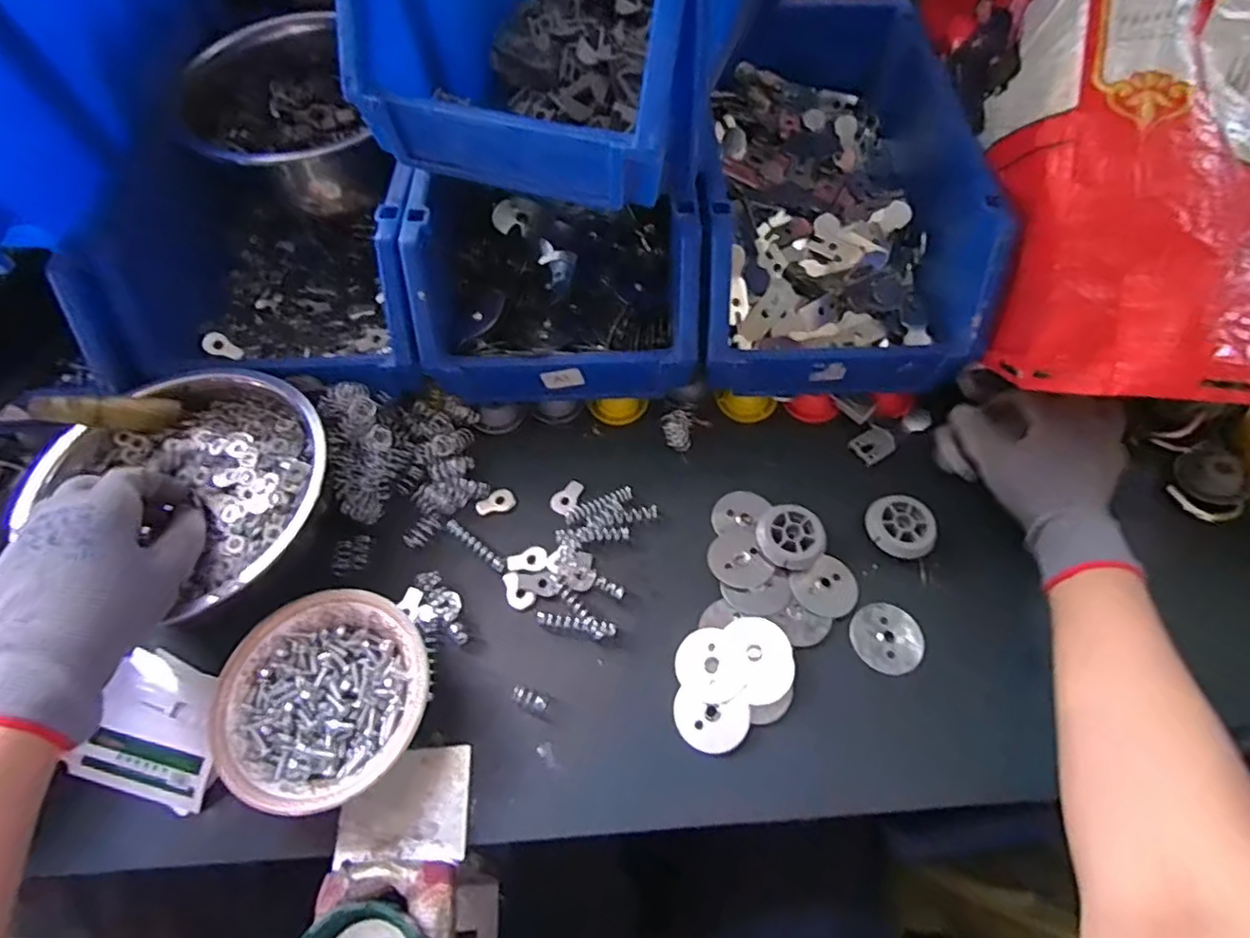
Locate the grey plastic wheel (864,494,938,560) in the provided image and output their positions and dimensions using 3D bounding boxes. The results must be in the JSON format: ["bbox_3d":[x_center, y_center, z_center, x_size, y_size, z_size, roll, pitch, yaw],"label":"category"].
[{"bbox_3d":[0.198,0.042,0.448,0.047,0.017,0.042,25,64,14],"label":"grey plastic wheel"}]

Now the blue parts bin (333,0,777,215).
[{"bbox_3d":[-0.019,-0.327,0.409,0.195,0.133,0.313,18,62,11],"label":"blue parts bin"}]

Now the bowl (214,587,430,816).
[{"bbox_3d":[-0.177,0.140,0.384,0.115,0.042,0.122,0,61,1],"label":"bowl"}]

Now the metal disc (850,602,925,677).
[{"bbox_3d":[0.176,0.113,0.419,0.046,0.004,0.046,0,61,1],"label":"metal disc"}]

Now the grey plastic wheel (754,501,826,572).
[{"bbox_3d":[0.119,0.050,0.447,0.047,0.016,0.044,0,61,1],"label":"grey plastic wheel"}]

